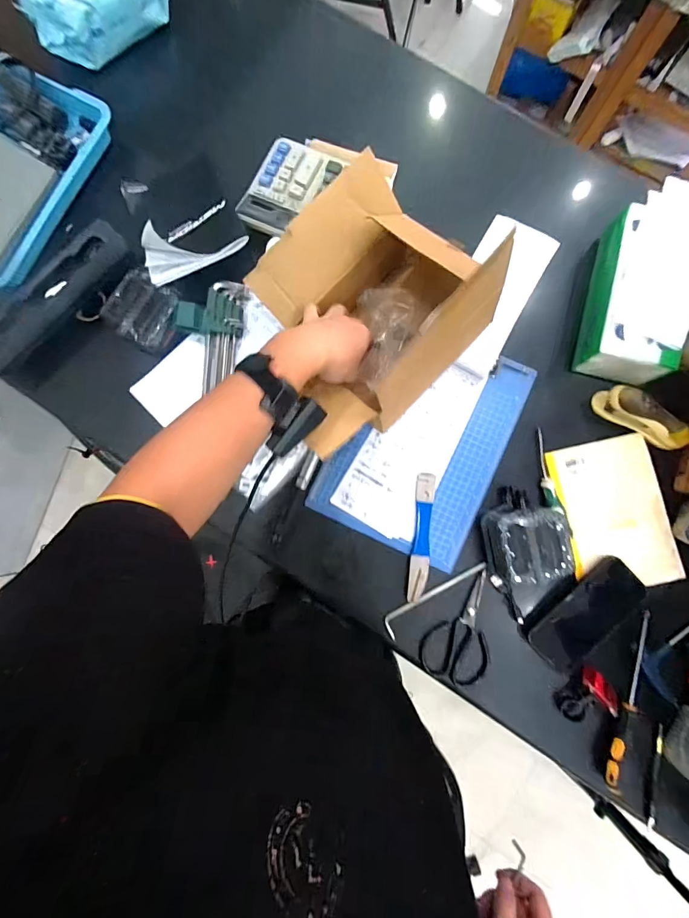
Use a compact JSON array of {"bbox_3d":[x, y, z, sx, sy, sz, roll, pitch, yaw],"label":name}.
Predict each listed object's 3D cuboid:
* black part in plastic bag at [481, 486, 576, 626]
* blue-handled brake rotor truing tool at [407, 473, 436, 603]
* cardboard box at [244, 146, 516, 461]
[{"bbox_3d":[0.246,0.123,0.515,0.105,0.035,0.168,-14,85,0],"label":"black part in plastic bag"},{"bbox_3d":[0.107,0.108,0.536,0.026,0.007,0.174,6,85,1],"label":"blue-handled brake rotor truing tool"},{"bbox_3d":[0.015,-0.174,0.481,0.244,0.176,0.294,44,87,4],"label":"cardboard box"}]

